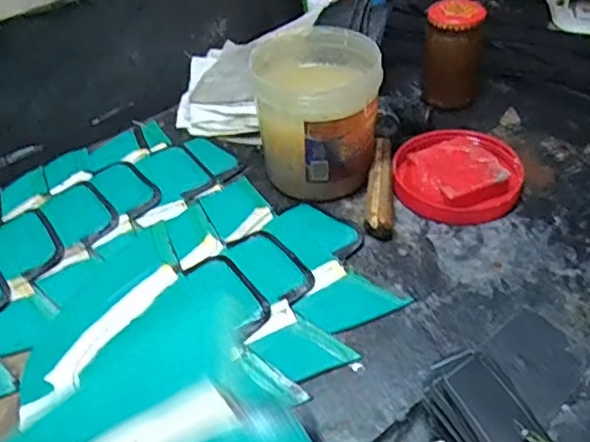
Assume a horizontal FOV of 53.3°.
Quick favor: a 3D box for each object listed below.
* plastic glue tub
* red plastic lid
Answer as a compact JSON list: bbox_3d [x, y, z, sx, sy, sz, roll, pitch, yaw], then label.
[{"bbox_3d":[0.023,-0.106,0.574,0.114,0.121,0.120,-3,45,3],"label":"plastic glue tub"},{"bbox_3d":[0.157,-0.046,0.576,0.120,0.025,0.112,-3,45,3],"label":"red plastic lid"}]

